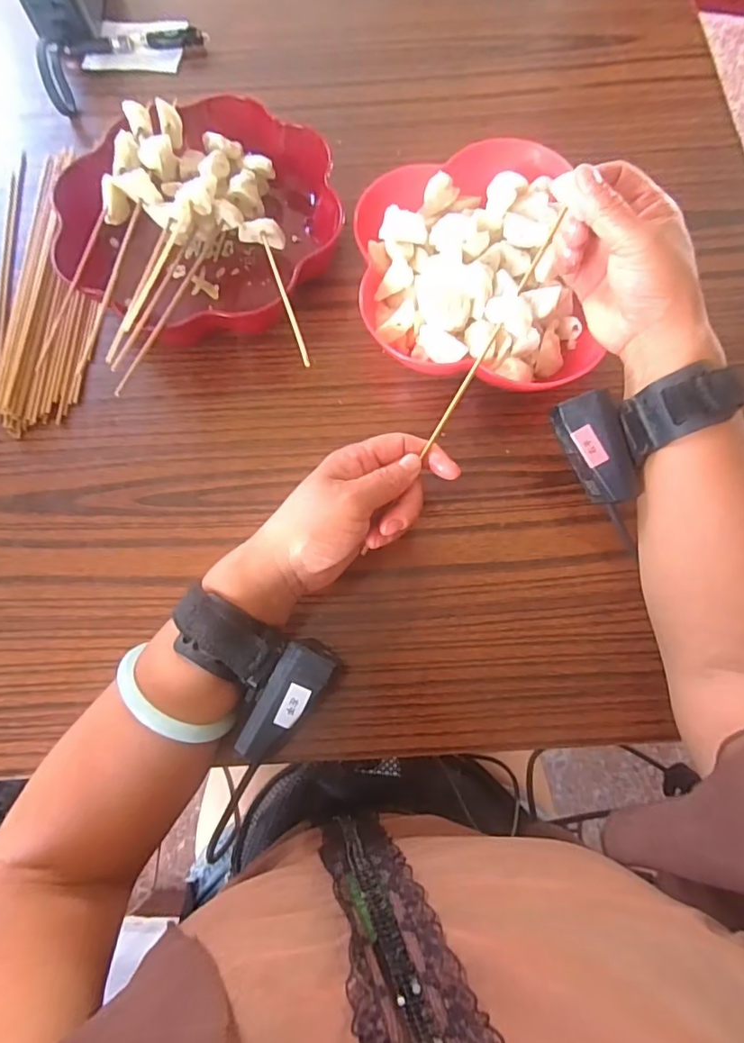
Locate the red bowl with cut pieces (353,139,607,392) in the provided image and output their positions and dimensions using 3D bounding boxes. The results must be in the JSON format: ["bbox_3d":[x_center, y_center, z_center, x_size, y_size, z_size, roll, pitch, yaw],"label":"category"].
[{"bbox_3d":[0.072,-0.176,0.391,0.154,0.047,0.193,-10,73,-1],"label":"red bowl with cut pieces"}]

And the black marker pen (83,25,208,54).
[{"bbox_3d":[-0.208,-0.438,0.494,0.111,0.017,0.017,-5,73,0],"label":"black marker pen"}]

